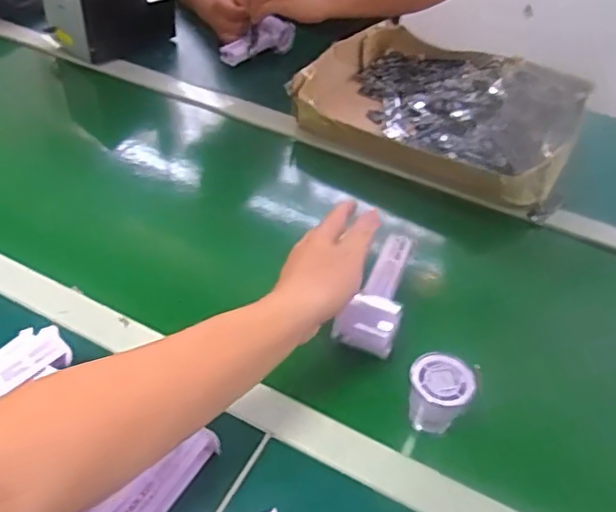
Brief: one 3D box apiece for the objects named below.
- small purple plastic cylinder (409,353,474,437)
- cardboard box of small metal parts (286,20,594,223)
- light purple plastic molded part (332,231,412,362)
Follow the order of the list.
[{"bbox_3d":[0.122,0.129,0.564,0.055,0.060,0.047,11,45,9],"label":"small purple plastic cylinder"},{"bbox_3d":[0.206,-0.230,0.925,0.410,0.076,0.314,24,48,21],"label":"cardboard box of small metal parts"},{"bbox_3d":[0.070,0.037,0.647,0.063,0.058,0.125,11,45,9],"label":"light purple plastic molded part"}]

